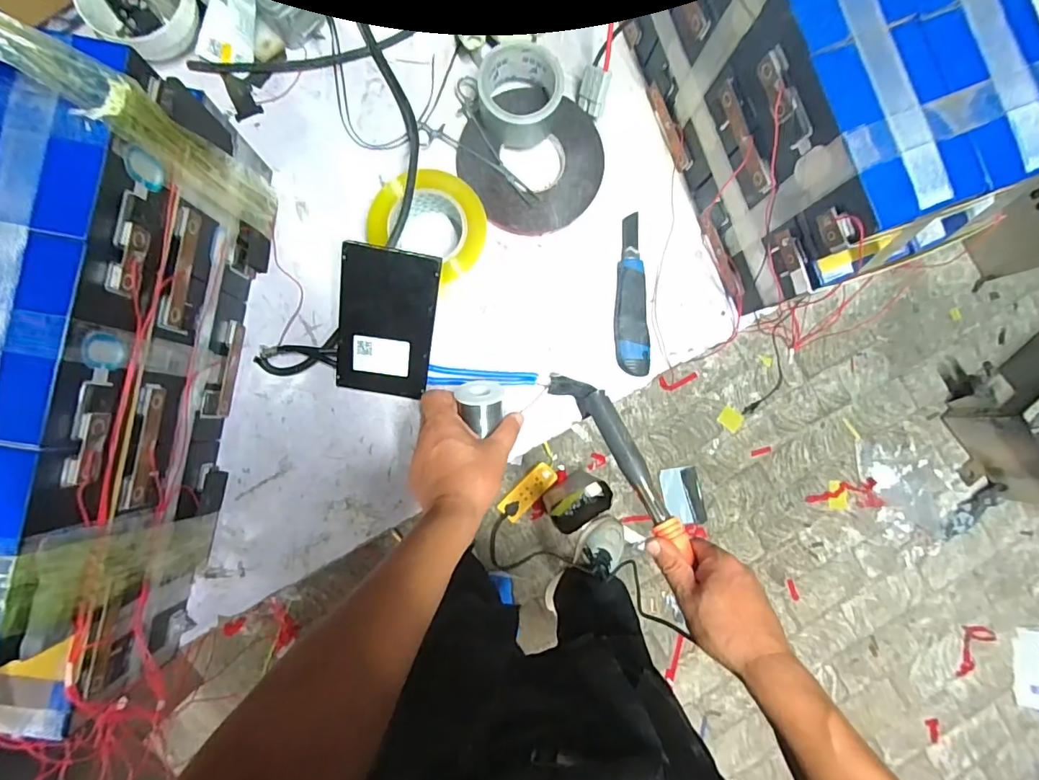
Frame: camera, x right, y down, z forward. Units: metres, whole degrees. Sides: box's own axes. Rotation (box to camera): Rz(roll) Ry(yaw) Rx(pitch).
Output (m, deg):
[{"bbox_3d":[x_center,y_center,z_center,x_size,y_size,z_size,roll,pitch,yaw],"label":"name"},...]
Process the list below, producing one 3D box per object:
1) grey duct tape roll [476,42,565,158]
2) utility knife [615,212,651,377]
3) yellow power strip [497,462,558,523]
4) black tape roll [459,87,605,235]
[{"bbox_3d":[0.002,-0.337,0.566,0.096,0.060,0.091,0,87,-4],"label":"grey duct tape roll"},{"bbox_3d":[0.132,-0.114,0.597,0.037,0.014,0.191,-3,87,-4],"label":"utility knife"},{"bbox_3d":[0.021,0.264,1.294,0.065,0.031,0.168,44,85,-1],"label":"yellow power strip"},{"bbox_3d":[0.020,-0.277,0.593,0.157,0.023,0.162,0,87,-4],"label":"black tape roll"}]

